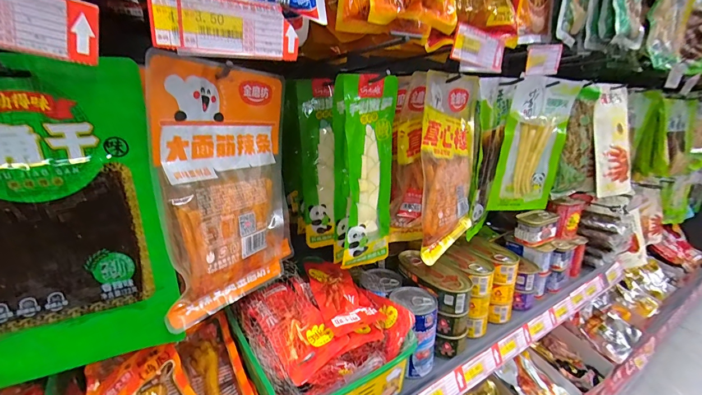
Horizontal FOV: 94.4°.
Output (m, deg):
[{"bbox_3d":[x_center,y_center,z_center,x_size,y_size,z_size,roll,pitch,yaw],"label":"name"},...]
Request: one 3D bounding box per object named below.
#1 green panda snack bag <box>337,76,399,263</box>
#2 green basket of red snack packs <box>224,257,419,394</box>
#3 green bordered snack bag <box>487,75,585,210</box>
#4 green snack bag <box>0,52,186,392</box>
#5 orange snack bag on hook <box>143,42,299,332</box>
[{"bbox_3d":[0.031,-0.029,0.447,0.095,0.260,0.015,-12,21,-34],"label":"green panda snack bag"},{"bbox_3d":[-0.049,0.187,0.464,0.208,0.129,0.216,-11,22,-32],"label":"green basket of red snack packs"},{"bbox_3d":[0.356,-0.094,0.627,0.173,0.252,0.024,-1,21,-18],"label":"green bordered snack bag"},{"bbox_3d":[-0.247,0.026,0.264,0.167,0.260,0.022,-7,20,-24],"label":"green snack bag"},{"bbox_3d":[-0.127,-0.010,0.364,0.025,0.256,0.178,8,19,21],"label":"orange snack bag on hook"}]

